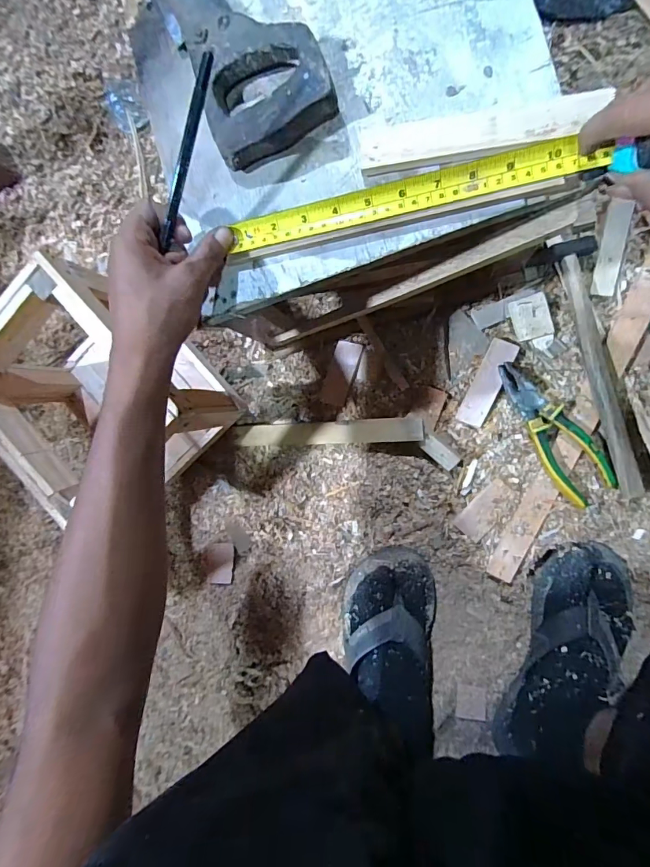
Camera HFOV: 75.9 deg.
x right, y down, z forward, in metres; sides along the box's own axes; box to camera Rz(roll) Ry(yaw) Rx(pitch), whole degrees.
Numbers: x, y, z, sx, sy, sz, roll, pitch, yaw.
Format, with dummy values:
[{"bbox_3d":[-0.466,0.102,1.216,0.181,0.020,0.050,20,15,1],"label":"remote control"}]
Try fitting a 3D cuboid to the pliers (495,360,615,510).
[{"bbox_3d":[0.253,-0.005,0.467,0.056,0.025,0.173,-31,87,11],"label":"pliers"}]

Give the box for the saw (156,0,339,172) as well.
[{"bbox_3d":[-0.093,-0.360,0.337,0.099,0.038,0.302,-26,88,11],"label":"saw"}]

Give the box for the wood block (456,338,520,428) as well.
[{"bbox_3d":[0.191,-0.060,0.490,0.031,0.014,0.103,25,93,9],"label":"wood block"}]

